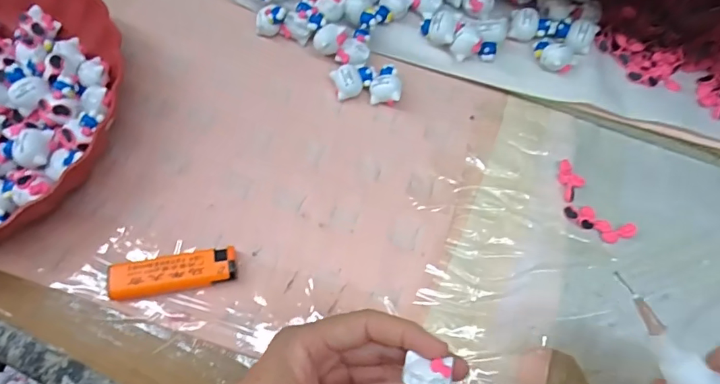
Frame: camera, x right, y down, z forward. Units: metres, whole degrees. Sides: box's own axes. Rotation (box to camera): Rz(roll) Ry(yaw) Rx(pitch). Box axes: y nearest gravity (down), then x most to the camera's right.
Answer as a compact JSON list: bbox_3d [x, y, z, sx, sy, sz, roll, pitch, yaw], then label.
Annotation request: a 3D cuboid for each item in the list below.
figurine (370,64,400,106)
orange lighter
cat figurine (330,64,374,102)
[{"bbox_3d":[0.020,-0.087,0.382,0.023,0.020,0.033,2,66,-1],"label":"figurine"},{"bbox_3d":[-0.123,0.055,0.315,0.079,0.016,0.022,-8,67,-5],"label":"orange lighter"},{"bbox_3d":[-0.005,-0.089,0.382,0.032,0.021,0.022,-21,69,-11],"label":"cat figurine"}]

